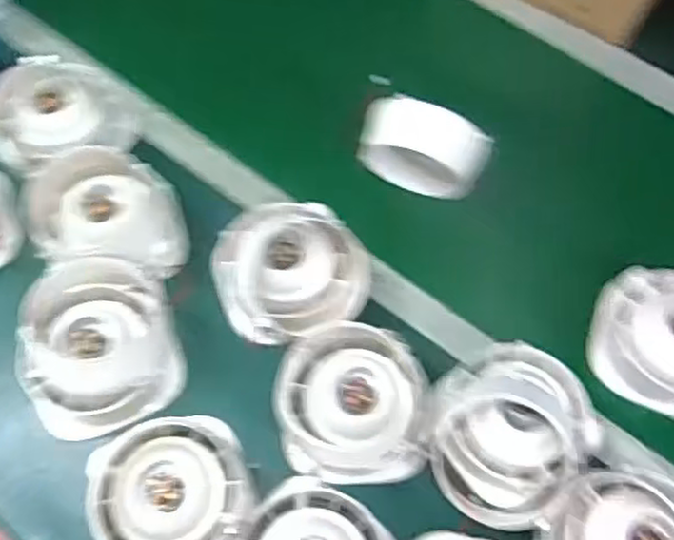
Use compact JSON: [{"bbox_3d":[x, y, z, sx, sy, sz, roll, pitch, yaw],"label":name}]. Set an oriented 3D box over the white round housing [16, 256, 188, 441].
[{"bbox_3d":[-0.226,0.075,0.680,0.135,0.095,0.148,1,64,-2],"label":"white round housing"}]

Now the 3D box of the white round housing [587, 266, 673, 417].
[{"bbox_3d":[0.342,0.070,0.719,0.144,0.078,0.136,1,64,-2],"label":"white round housing"}]

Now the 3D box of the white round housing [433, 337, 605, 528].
[{"bbox_3d":[0.159,0.150,0.661,0.145,0.070,0.166,41,70,16],"label":"white round housing"}]

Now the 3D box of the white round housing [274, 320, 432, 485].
[{"bbox_3d":[0.015,0.123,0.656,0.140,0.073,0.130,1,64,-2],"label":"white round housing"}]

